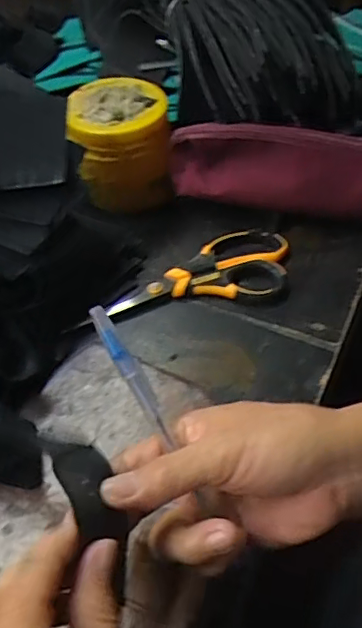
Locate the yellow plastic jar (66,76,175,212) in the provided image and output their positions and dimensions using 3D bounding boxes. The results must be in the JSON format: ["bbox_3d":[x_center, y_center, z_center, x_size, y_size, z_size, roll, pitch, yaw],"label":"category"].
[{"bbox_3d":[-0.054,-0.157,0.533,0.088,0.092,0.082,-3,48,2],"label":"yellow plastic jar"}]

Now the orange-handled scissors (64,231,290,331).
[{"bbox_3d":[0.004,-0.028,0.474,0.189,0.007,0.078,-16,49,-10],"label":"orange-handled scissors"}]

